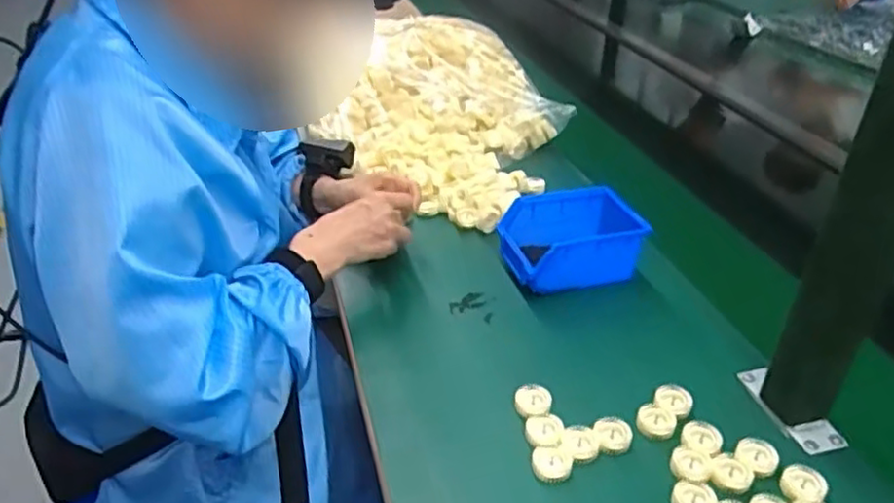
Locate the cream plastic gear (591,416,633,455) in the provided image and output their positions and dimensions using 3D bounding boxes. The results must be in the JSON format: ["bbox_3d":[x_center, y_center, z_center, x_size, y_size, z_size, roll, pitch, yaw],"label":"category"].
[{"bbox_3d":[0.139,0.154,0.577,0.032,0.012,0.029,-8,34,-13],"label":"cream plastic gear"}]

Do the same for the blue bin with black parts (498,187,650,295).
[{"bbox_3d":[0.137,-0.016,0.780,0.142,0.064,0.115,-11,35,-17],"label":"blue bin with black parts"}]

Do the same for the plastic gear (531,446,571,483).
[{"bbox_3d":[0.084,0.170,0.554,0.031,0.015,0.026,7,34,9],"label":"plastic gear"}]

